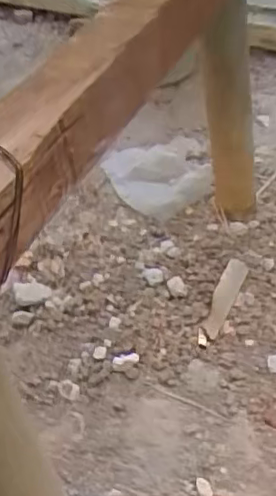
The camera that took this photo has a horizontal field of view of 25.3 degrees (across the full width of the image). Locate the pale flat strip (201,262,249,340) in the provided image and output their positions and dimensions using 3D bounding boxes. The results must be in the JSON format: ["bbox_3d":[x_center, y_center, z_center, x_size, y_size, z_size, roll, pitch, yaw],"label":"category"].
[{"bbox_3d":[0.108,0.062,0.776,0.027,0.007,0.123,18,50,22],"label":"pale flat strip"}]

